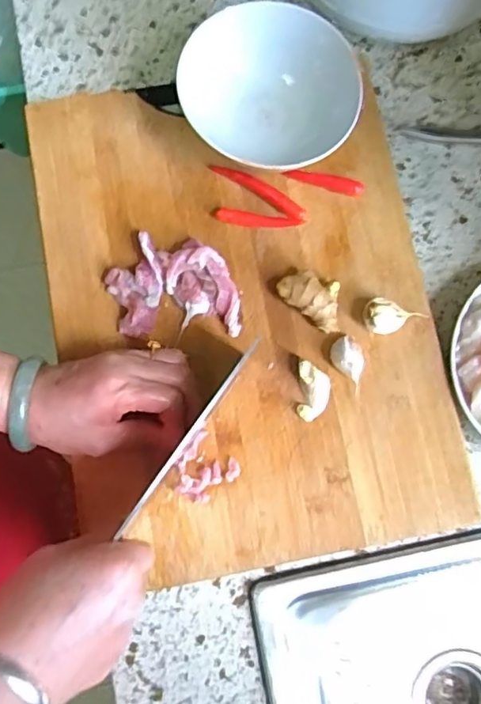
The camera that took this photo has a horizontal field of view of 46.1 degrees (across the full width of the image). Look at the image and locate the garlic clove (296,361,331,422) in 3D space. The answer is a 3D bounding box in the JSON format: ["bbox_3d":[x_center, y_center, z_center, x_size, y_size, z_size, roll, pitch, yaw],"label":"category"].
[{"bbox_3d":[0.055,0.030,0.423,0.024,0.014,0.042,2,80,-1],"label":"garlic clove"}]

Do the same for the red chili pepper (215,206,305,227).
[{"bbox_3d":[0.015,-0.105,0.451,0.068,0.012,0.011,11,80,1],"label":"red chili pepper"}]

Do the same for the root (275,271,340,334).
[{"bbox_3d":[0.057,-0.042,0.434,0.054,0.023,0.032,37,81,5],"label":"root"}]

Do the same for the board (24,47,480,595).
[{"bbox_3d":[0.002,-0.033,0.435,0.287,0.023,0.383,-10,80,-3],"label":"board"}]

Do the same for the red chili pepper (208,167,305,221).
[{"bbox_3d":[0.016,-0.131,0.454,0.086,0.011,0.014,36,81,5],"label":"red chili pepper"}]

